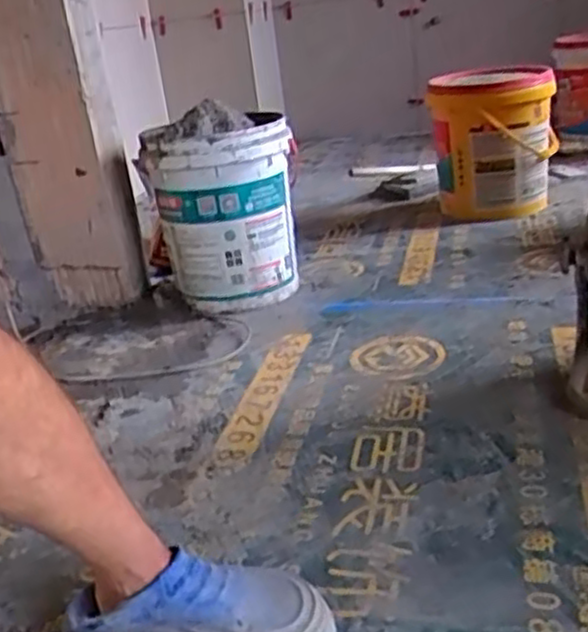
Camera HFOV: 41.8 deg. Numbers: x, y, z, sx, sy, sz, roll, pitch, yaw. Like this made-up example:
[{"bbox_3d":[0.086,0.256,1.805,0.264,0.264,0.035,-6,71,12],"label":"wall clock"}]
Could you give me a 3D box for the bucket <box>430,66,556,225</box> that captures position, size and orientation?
[{"bbox_3d":[0.484,-0.414,1.881,0.281,0.347,0.268,-4,22,9],"label":"bucket"}]

